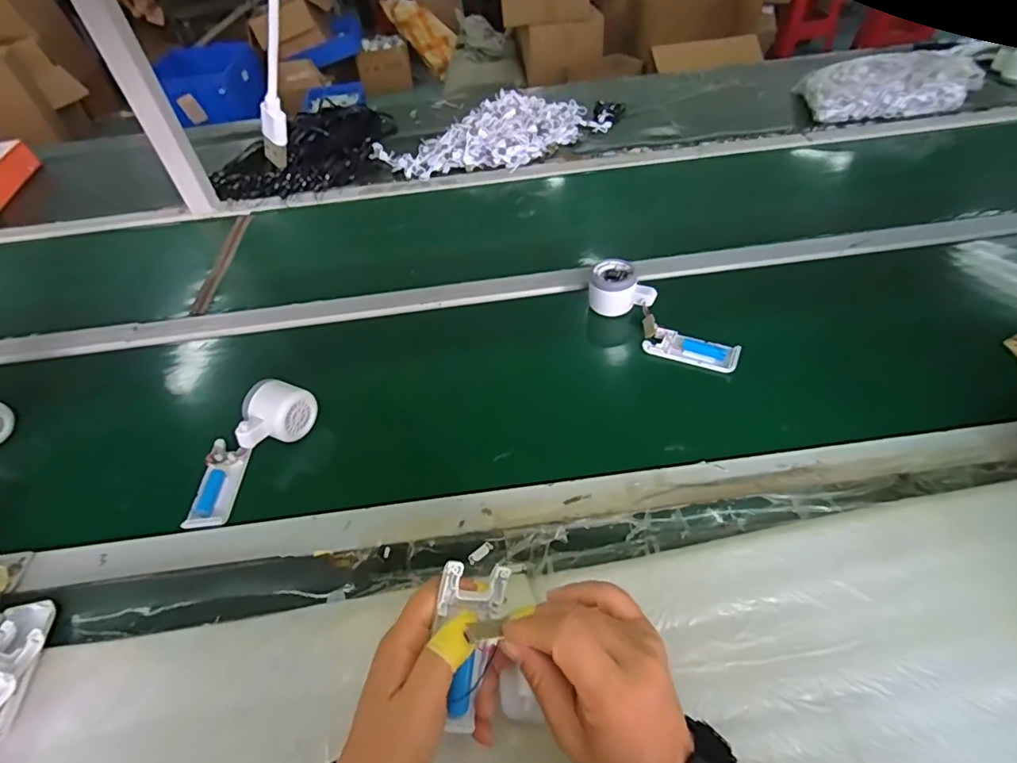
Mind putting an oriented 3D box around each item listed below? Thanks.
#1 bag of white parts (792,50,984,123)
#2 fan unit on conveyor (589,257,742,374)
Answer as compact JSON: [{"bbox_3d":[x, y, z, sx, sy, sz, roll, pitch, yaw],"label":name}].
[{"bbox_3d":[0.736,-0.572,1.006,0.284,0.081,0.165,4,48,9],"label":"bag of white parts"},{"bbox_3d":[0.180,-0.079,0.626,0.063,0.047,0.201,-34,53,-24],"label":"fan unit on conveyor"}]

